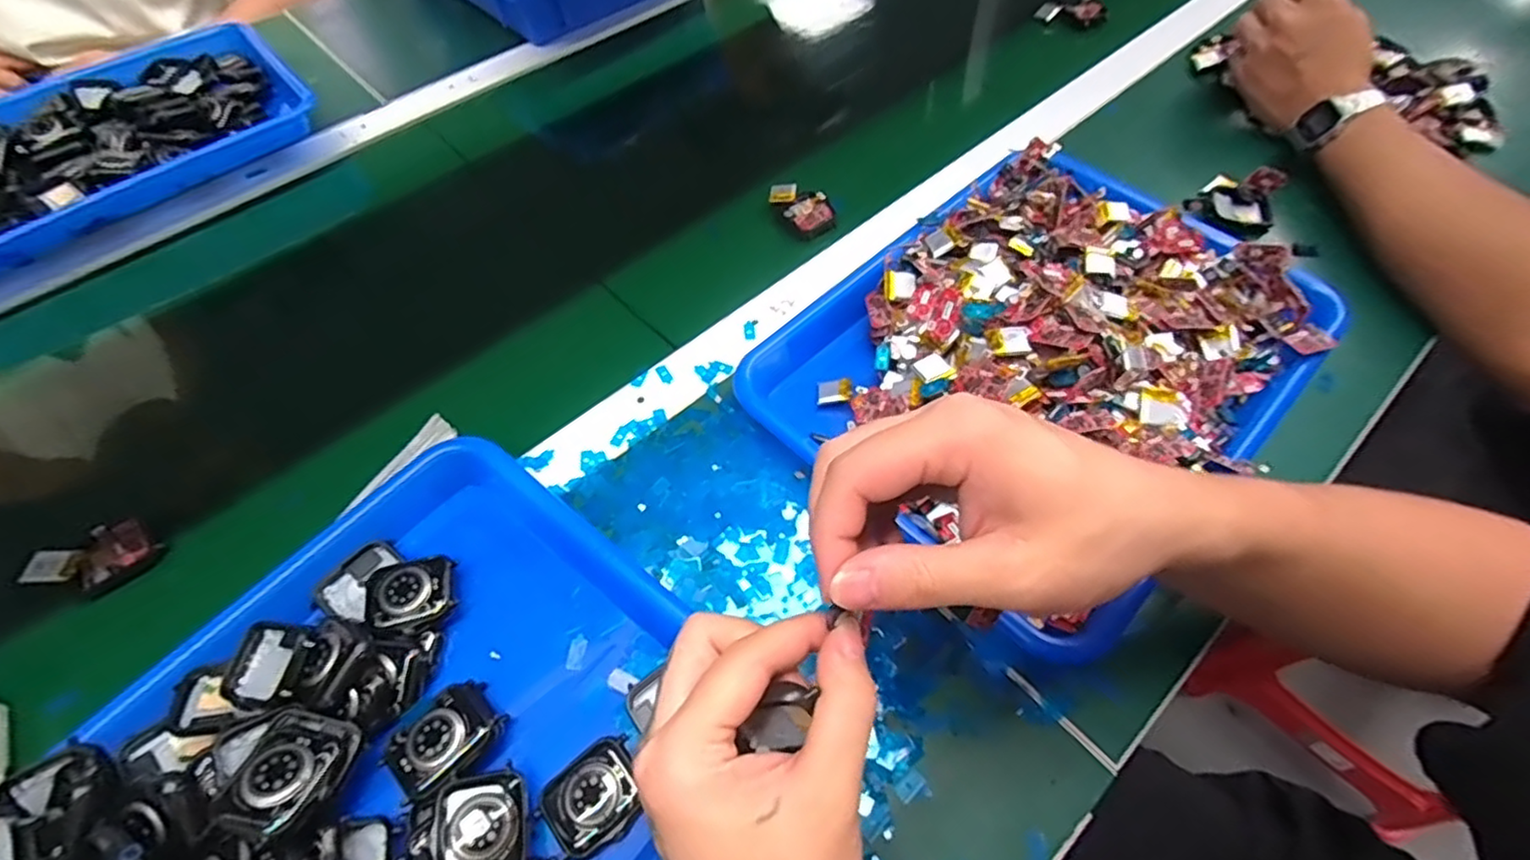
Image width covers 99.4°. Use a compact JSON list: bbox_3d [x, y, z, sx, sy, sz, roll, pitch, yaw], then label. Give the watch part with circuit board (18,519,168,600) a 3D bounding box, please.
[{"bbox_3d":[-0.383,0.074,0.373,0.034,0.024,0.050,38,66,23],"label":"watch part with circuit board"}]

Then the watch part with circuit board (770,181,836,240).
[{"bbox_3d":[0.031,-0.178,0.517,0.036,0.011,0.059,-31,62,-17],"label":"watch part with circuit board"}]

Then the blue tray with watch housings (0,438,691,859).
[{"bbox_3d":[-0.186,0.175,0.276,0.248,0.046,0.334,34,65,21],"label":"blue tray with watch housings"}]

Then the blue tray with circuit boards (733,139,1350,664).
[{"bbox_3d":[0.176,-0.059,0.400,0.326,0.068,0.242,-40,64,-21],"label":"blue tray with circuit boards"}]

